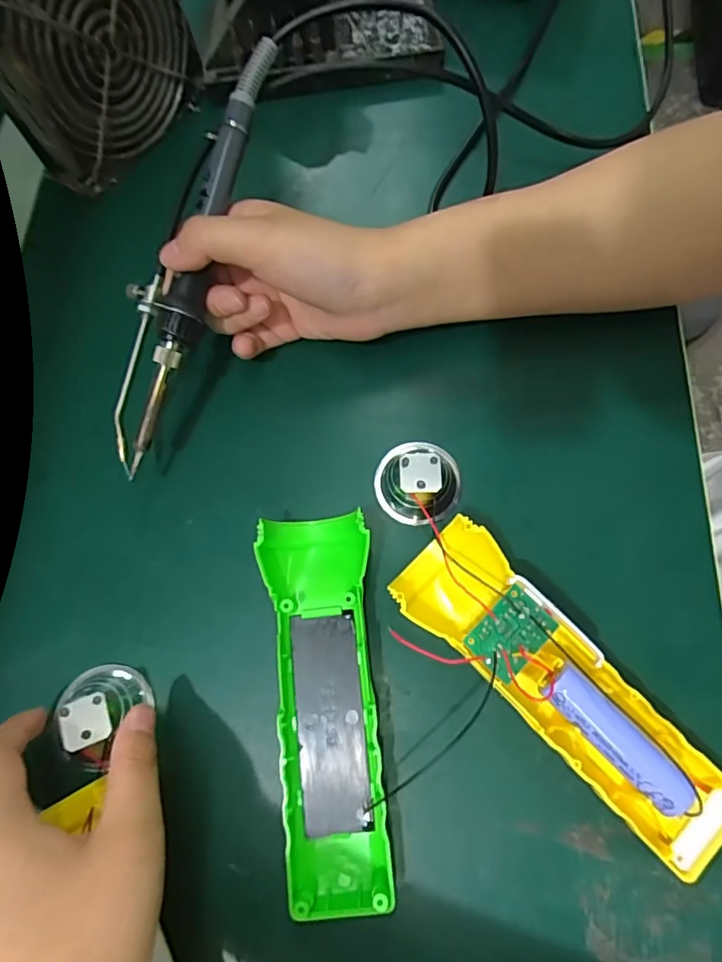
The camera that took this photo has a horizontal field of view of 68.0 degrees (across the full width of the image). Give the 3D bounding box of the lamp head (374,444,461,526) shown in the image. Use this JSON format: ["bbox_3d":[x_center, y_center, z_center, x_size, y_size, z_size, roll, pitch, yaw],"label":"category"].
[{"bbox_3d":[0.028,-0.001,0.268,0.043,0.023,0.040,-1,73,4],"label":"lamp head"}]

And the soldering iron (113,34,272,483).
[{"bbox_3d":[-0.087,-0.108,0.267,0.042,0.032,0.206,18,89,8],"label":"soldering iron"}]

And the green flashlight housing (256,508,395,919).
[{"bbox_3d":[-0.015,0.096,0.241,0.047,0.024,0.162,-7,72,0],"label":"green flashlight housing"}]

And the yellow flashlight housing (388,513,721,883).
[{"bbox_3d":[0.087,0.088,0.232,0.046,0.033,0.161,-44,74,-9],"label":"yellow flashlight housing"}]

